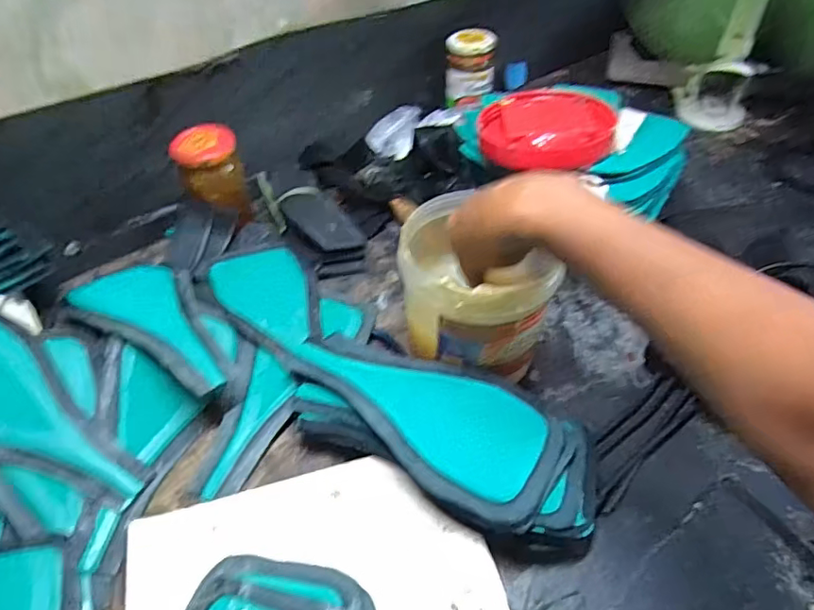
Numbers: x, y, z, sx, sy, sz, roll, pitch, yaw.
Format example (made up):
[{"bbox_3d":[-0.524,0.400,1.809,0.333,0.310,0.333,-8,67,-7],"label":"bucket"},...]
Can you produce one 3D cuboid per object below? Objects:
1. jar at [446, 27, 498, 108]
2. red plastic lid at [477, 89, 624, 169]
[{"bbox_3d":[0.083,-0.314,0.731,0.062,0.079,0.058,-1,46,1],"label":"jar"},{"bbox_3d":[0.124,-0.160,0.494,0.111,0.027,0.105,-1,46,1],"label":"red plastic lid"}]

